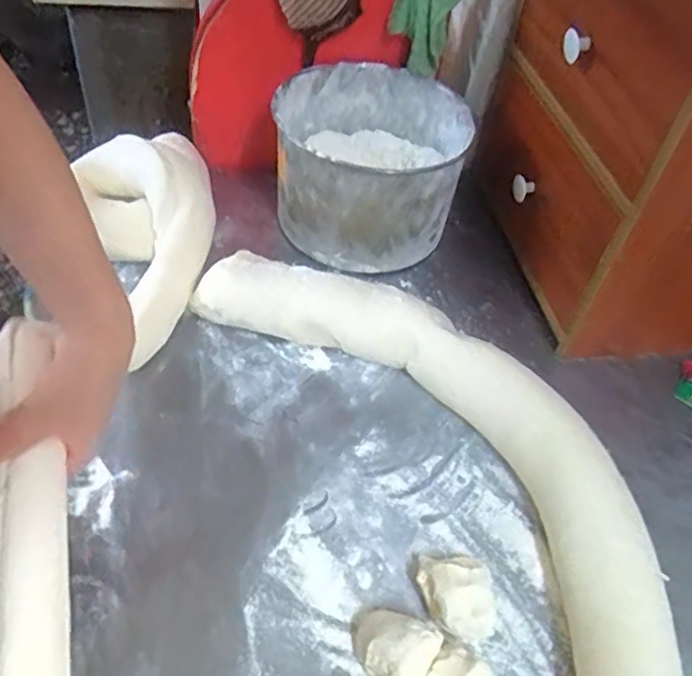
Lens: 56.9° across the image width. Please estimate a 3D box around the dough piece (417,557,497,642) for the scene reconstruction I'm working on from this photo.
[{"bbox_3d":[0.084,0.188,0.474,0.049,0.040,0.064,-16,53,-19],"label":"dough piece"}]

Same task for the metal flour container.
[{"bbox_3d":[0.024,-0.195,0.720,0.201,0.129,0.213,9,49,1],"label":"metal flour container"}]

